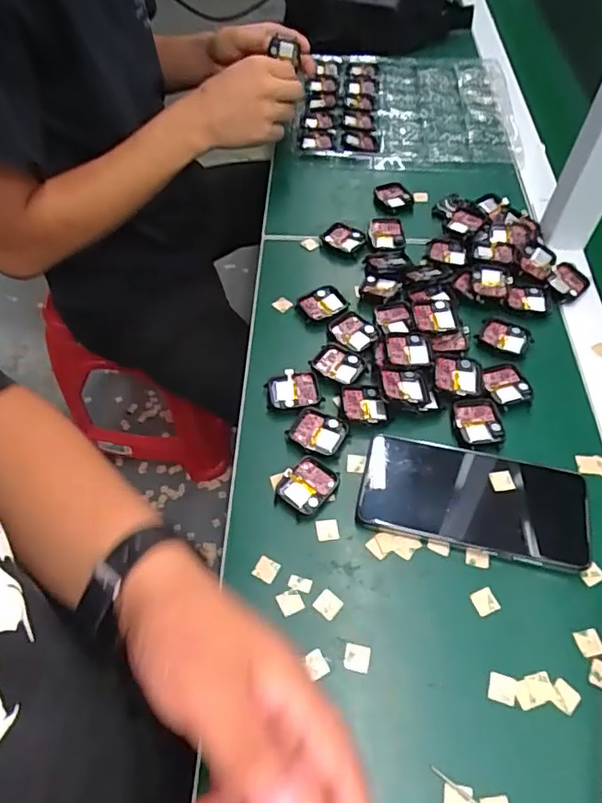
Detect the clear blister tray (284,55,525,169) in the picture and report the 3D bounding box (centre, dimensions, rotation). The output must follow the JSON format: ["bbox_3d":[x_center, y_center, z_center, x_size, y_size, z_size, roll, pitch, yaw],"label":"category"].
[{"bbox_3d":[0.142,-0.390,0.719,0.273,0.012,0.251,6,56,3],"label":"clear blister tray"}]

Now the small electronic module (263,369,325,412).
[{"bbox_3d":[-0.007,-0.009,0.465,0.045,0.008,0.036,-6,56,-6],"label":"small electronic module"}]

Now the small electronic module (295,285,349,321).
[{"bbox_3d":[0.023,-0.092,0.523,0.043,0.008,0.036,-25,60,-17],"label":"small electronic module"}]

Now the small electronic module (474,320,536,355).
[{"bbox_3d":[0.187,-0.060,0.500,0.047,0.005,0.033,21,58,13],"label":"small electronic module"}]

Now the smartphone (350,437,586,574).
[{"bbox_3d":[0.127,0.073,0.406,0.160,0.014,0.077,13,56,7],"label":"smartphone"}]

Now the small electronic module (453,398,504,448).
[{"bbox_3d":[0.145,0.017,0.444,0.040,0.004,0.043,-5,56,-4],"label":"small electronic module"}]

